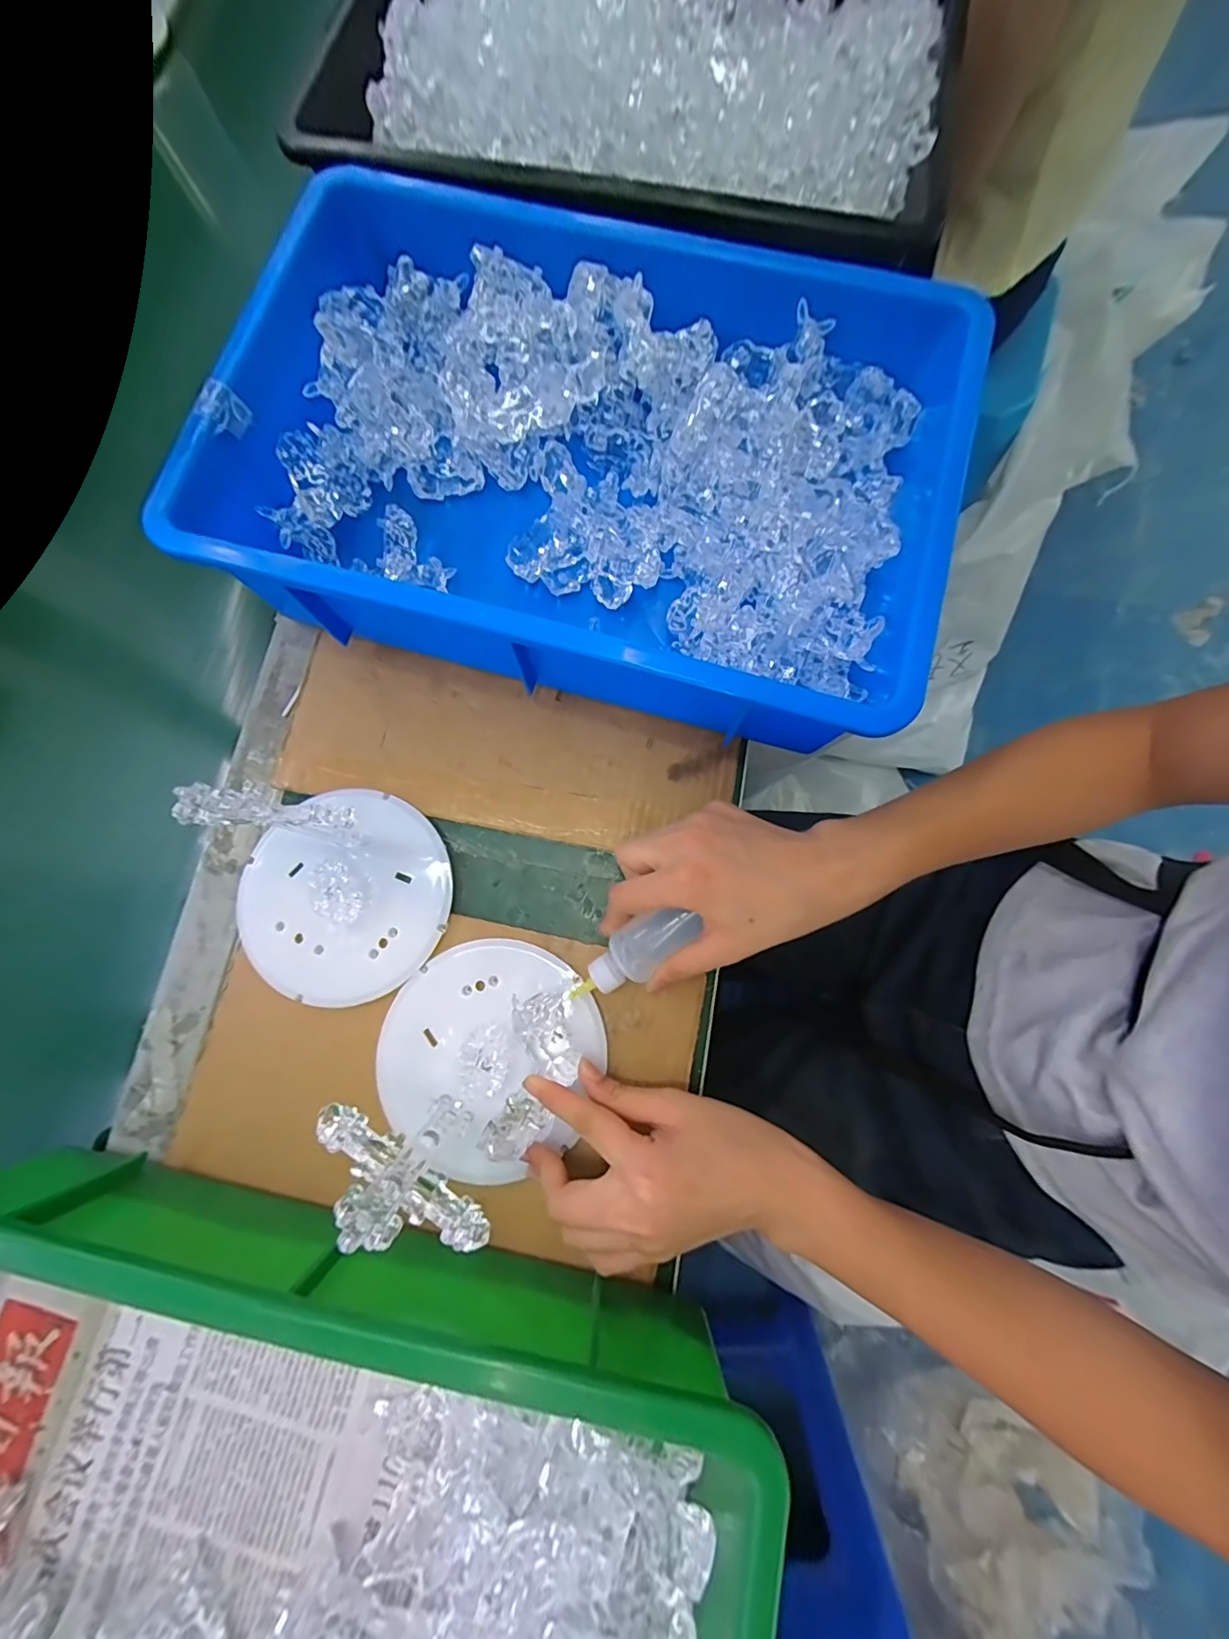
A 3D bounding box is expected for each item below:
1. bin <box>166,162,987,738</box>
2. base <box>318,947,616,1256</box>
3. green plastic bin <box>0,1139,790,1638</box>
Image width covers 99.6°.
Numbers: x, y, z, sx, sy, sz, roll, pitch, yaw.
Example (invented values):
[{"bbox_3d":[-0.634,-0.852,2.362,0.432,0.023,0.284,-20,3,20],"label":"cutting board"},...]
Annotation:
[{"bbox_3d":[-0.020,-0.217,0.329,0.451,0.096,0.280,20,80,5],"label":"bin"},{"bbox_3d":[-0.075,0.116,0.250,0.111,0.118,0.112,0,79,1],"label":"base"},{"bbox_3d":[-0.166,0.332,0.226,0.414,0.088,0.272,11,79,3],"label":"green plastic bin"}]

